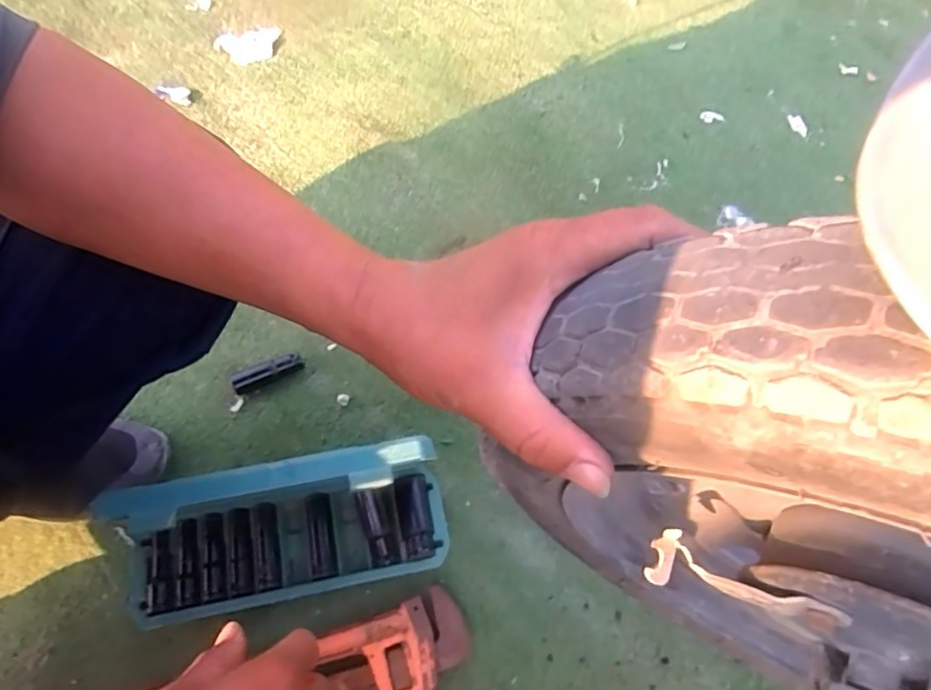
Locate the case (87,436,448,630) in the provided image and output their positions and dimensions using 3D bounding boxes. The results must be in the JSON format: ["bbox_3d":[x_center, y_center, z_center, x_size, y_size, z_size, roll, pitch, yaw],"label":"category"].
[{"bbox_3d":[-0.168,0.169,0.532,0.296,0.135,0.104,-10,67,-6],"label":"case"}]

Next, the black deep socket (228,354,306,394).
[{"bbox_3d":[-0.217,0.031,0.653,0.076,0.020,0.021,-22,69,-11],"label":"black deep socket"}]

